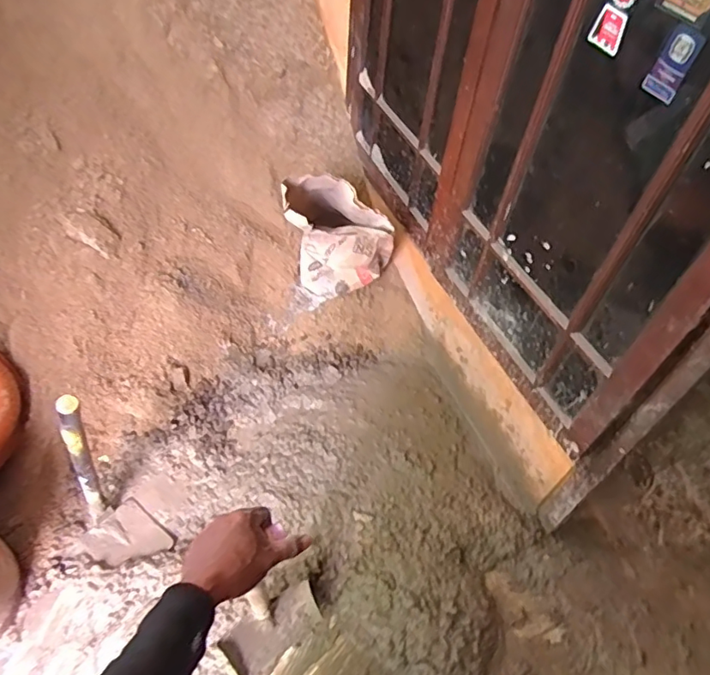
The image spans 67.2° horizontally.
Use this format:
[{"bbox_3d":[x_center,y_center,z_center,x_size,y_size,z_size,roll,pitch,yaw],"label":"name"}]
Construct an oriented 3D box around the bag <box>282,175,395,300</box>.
[{"bbox_3d":[-0.050,-0.308,1.738,0.343,0.405,0.286,1,51,-4],"label":"bag"}]

